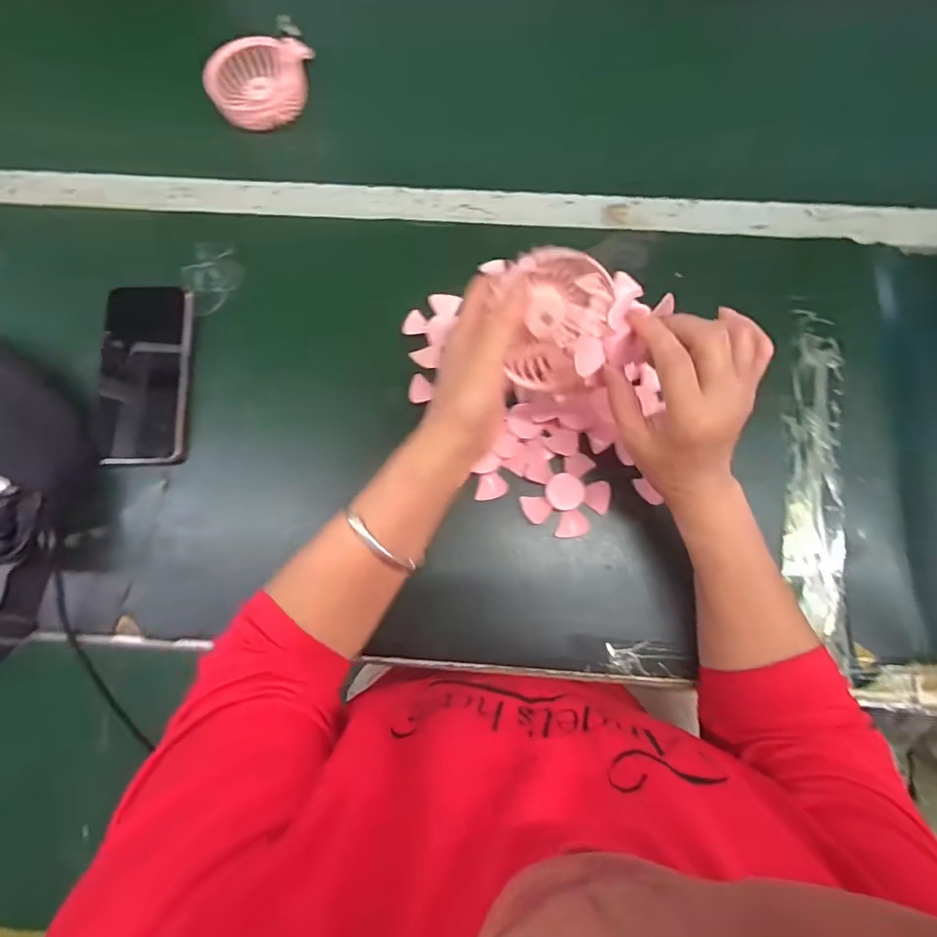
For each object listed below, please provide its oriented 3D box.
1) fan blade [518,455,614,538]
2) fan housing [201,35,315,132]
[{"bbox_3d":[0.080,0.021,0.445,0.071,0.013,0.067,0,77,2],"label":"fan blade"},{"bbox_3d":[-0.213,-0.404,0.543,0.103,0.038,0.085,-14,77,-2],"label":"fan housing"}]

